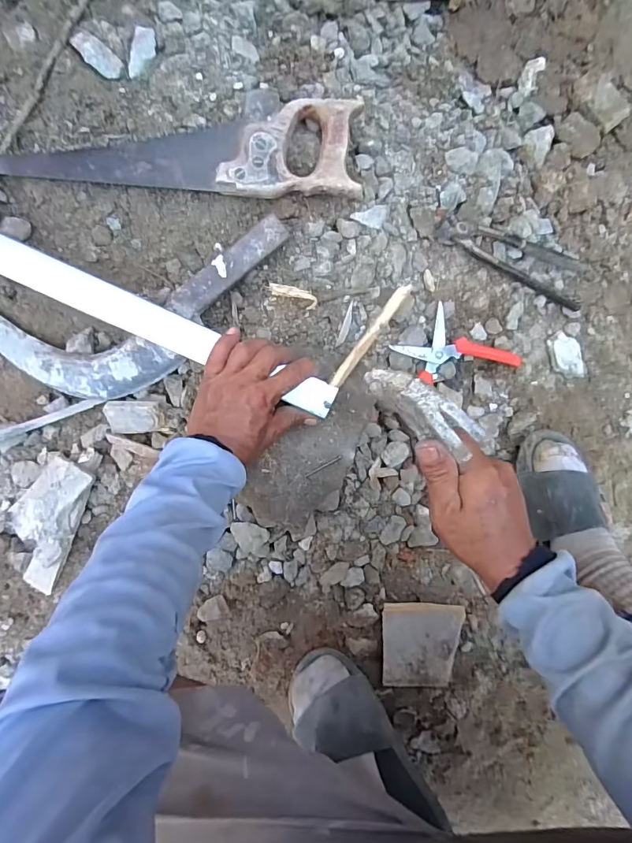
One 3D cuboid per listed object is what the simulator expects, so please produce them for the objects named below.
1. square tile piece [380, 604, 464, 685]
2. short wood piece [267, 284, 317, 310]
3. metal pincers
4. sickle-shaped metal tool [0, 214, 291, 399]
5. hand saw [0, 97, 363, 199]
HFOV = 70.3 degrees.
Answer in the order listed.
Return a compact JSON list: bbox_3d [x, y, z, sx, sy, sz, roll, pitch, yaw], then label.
[{"bbox_3d":[0.134,0.282,0.565,0.098,0.009,0.101,0,88,5],"label":"square tile piece"},{"bbox_3d":[-0.027,-0.146,0.518,0.060,0.016,0.020,20,91,11],"label":"short wood piece"},{"bbox_3d":[0.250,-0.210,0.569,0.223,0.025,0.067,17,91,-18],"label":"metal pincers"},{"bbox_3d":[-0.191,-0.109,0.503,0.346,0.058,0.128,-15,93,-3],"label":"sickle-shaped metal tool"},{"bbox_3d":[-0.162,-0.288,0.475,0.414,0.018,0.097,-3,92,-4],"label":"hand saw"}]

